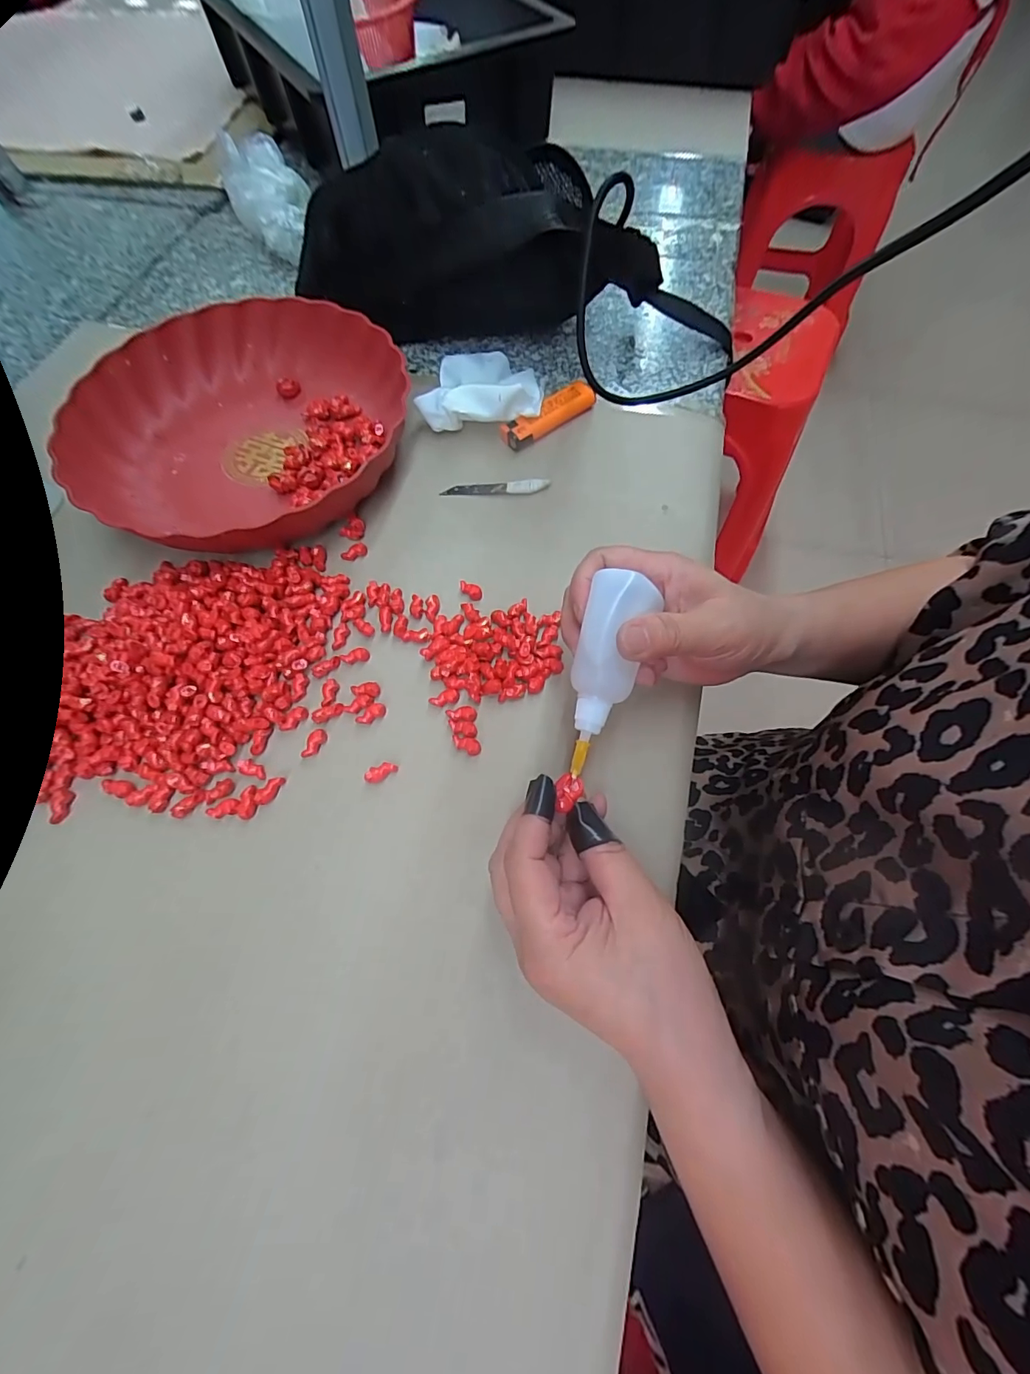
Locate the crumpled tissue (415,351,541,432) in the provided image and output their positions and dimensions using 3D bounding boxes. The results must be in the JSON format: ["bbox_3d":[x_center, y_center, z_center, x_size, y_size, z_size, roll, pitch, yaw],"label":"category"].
[{"bbox_3d":[-0.029,-0.250,0.382,0.095,0.036,0.092,-2,68,1],"label":"crumpled tissue"}]

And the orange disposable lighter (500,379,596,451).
[{"bbox_3d":[0.027,-0.219,0.377,0.080,0.015,0.030,-38,72,-13],"label":"orange disposable lighter"}]

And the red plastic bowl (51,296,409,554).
[{"bbox_3d":[-0.208,-0.208,0.365,0.233,0.045,0.232,22,70,10],"label":"red plastic bowl"}]

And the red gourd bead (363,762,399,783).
[{"bbox_3d":[-0.078,0.049,0.271,0.018,0.006,0.010,-21,69,-7],"label":"red gourd bead"}]

